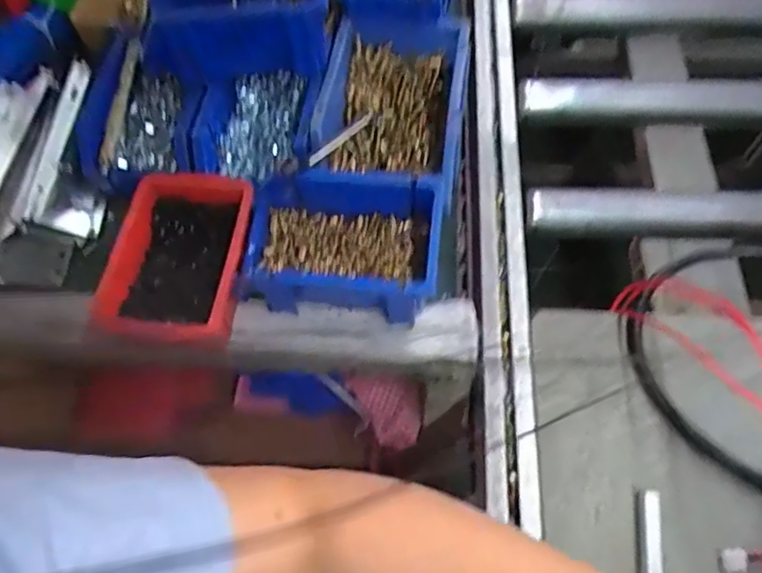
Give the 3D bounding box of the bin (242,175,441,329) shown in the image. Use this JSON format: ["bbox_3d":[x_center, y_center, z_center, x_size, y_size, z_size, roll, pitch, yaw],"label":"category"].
[{"bbox_3d":[-0.032,-0.030,0.479,0.155,0.067,0.097,5,64,5],"label":"bin"}]

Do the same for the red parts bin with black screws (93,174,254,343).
[{"bbox_3d":[-0.167,-0.022,0.483,0.116,0.052,0.145,3,63,5],"label":"red parts bin with black screws"}]

